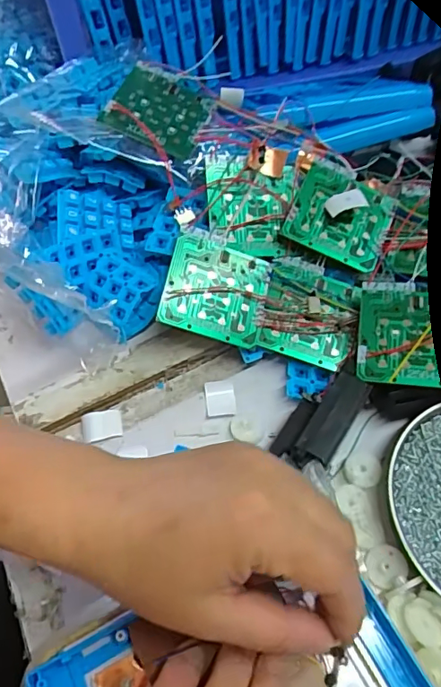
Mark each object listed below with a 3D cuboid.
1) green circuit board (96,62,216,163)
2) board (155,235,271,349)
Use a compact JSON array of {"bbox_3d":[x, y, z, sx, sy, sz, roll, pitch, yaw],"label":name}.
[{"bbox_3d":[-0.047,-0.178,0.383,0.072,0.012,0.065,24,68,0],"label":"green circuit board"},{"bbox_3d":[-0.003,-0.037,0.355,0.070,0.004,0.067,16,74,-14],"label":"board"}]

